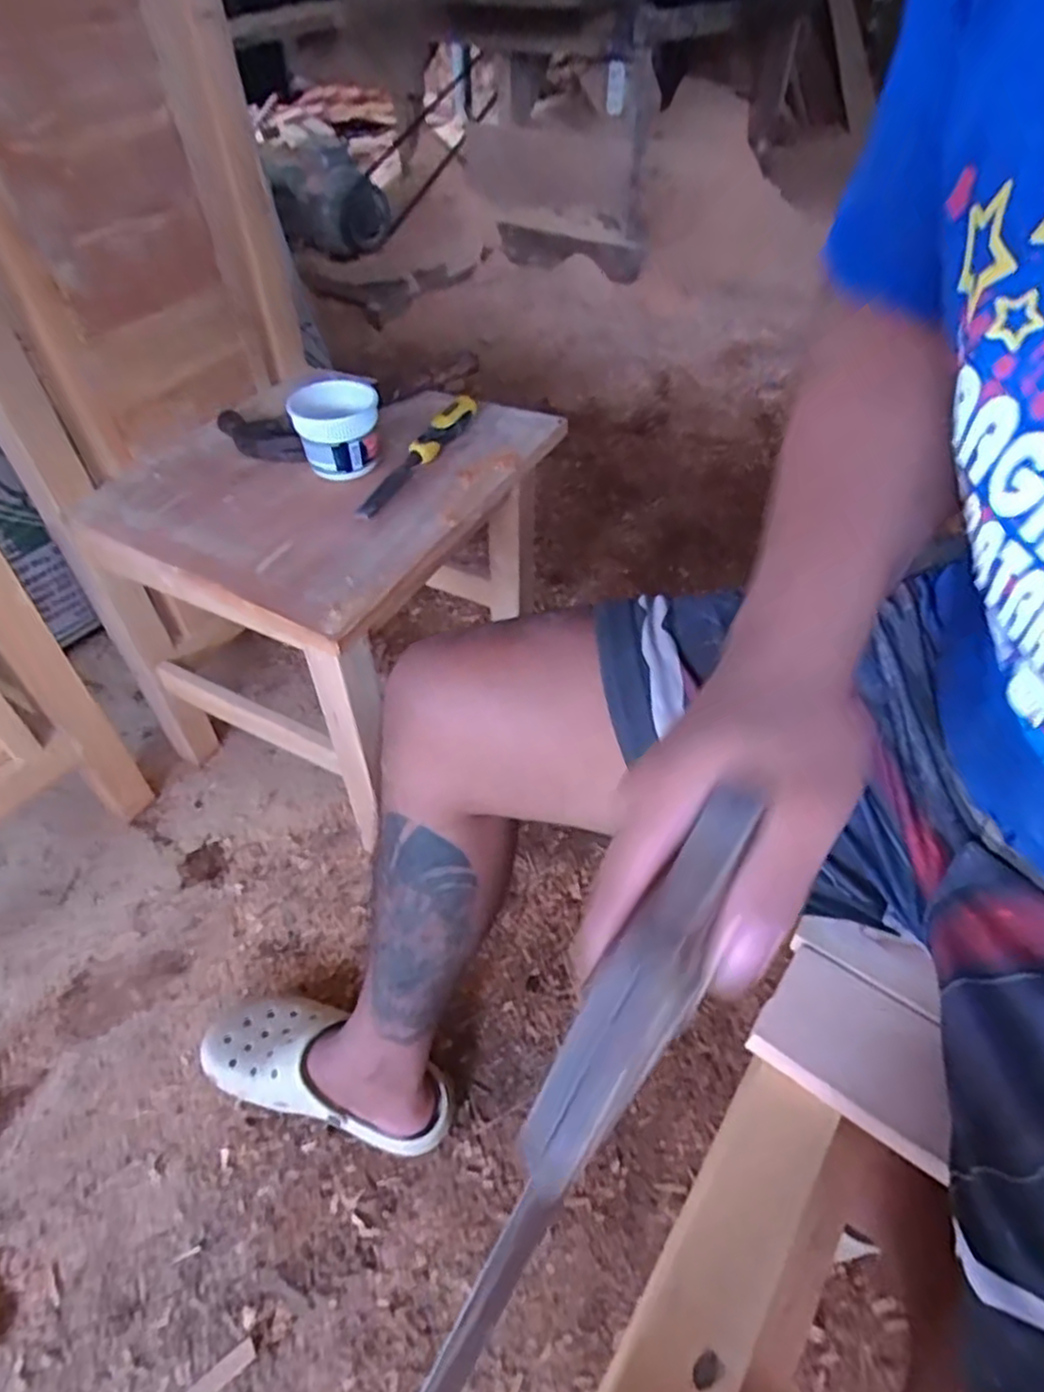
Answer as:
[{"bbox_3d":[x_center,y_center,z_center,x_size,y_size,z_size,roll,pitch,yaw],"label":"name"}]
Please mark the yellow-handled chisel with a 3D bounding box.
[{"bbox_3d":[-0.117,-0.277,0.810,0.030,0.032,0.224,19,49,18],"label":"yellow-handled chisel"}]

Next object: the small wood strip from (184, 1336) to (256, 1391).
[{"bbox_3d":[-0.270,0.598,0.628,0.077,0.008,0.019,-32,43,-24],"label":"small wood strip"}]

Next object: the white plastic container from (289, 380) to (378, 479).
[{"bbox_3d":[-0.202,-0.294,0.797,0.088,0.076,0.106,-11,47,-9],"label":"white plastic container"}]

